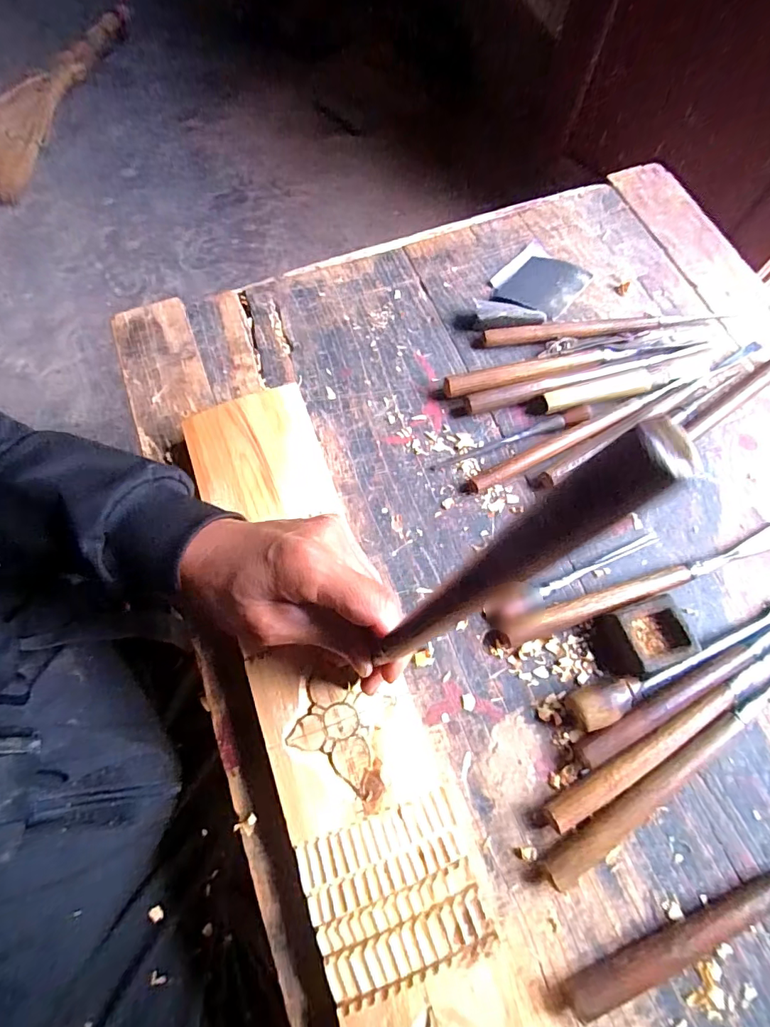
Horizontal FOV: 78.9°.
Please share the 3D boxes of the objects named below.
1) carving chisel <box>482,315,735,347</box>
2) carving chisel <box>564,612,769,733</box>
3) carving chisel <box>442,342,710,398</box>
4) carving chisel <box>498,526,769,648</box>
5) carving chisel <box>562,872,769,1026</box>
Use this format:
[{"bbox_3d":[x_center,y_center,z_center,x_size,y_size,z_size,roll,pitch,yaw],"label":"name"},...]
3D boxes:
[{"bbox_3d":[0.209,-0.176,0.444,0.232,0.011,0.017,-7,70,-3],"label":"carving chisel"},{"bbox_3d":[0.220,0.108,0.335,0.194,0.025,0.027,-19,71,-7],"label":"carving chisel"},{"bbox_3d":[0.173,-0.134,0.424,0.240,0.018,0.019,-12,71,-5],"label":"carving chisel"},{"bbox_3d":[0.203,0.055,0.361,0.243,0.015,0.017,-18,71,-7],"label":"carving chisel"},{"bbox_3d":[0.227,0.247,0.289,0.253,0.018,0.021,-19,71,-7],"label":"carving chisel"}]

